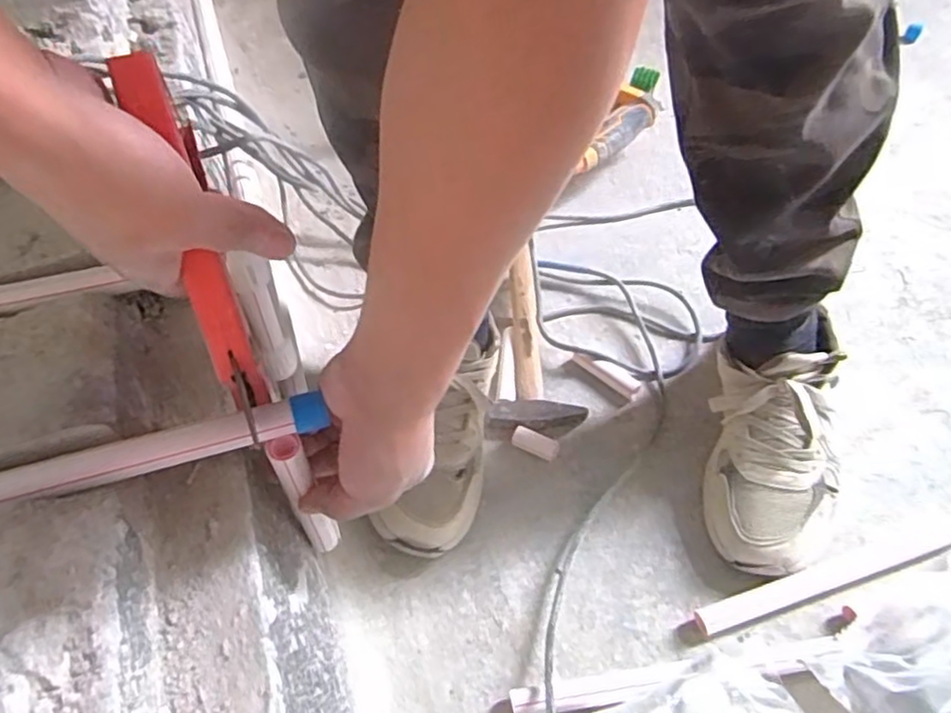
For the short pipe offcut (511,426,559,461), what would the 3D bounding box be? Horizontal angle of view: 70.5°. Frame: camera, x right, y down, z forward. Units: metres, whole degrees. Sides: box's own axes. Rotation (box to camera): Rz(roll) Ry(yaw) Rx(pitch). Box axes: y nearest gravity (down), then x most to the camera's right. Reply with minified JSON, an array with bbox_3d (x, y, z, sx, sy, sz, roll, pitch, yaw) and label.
[{"bbox_3d":[0.059,0.088,0.667,0.048,0.020,0.019,24,57,6],"label":"short pipe offcut"}]

